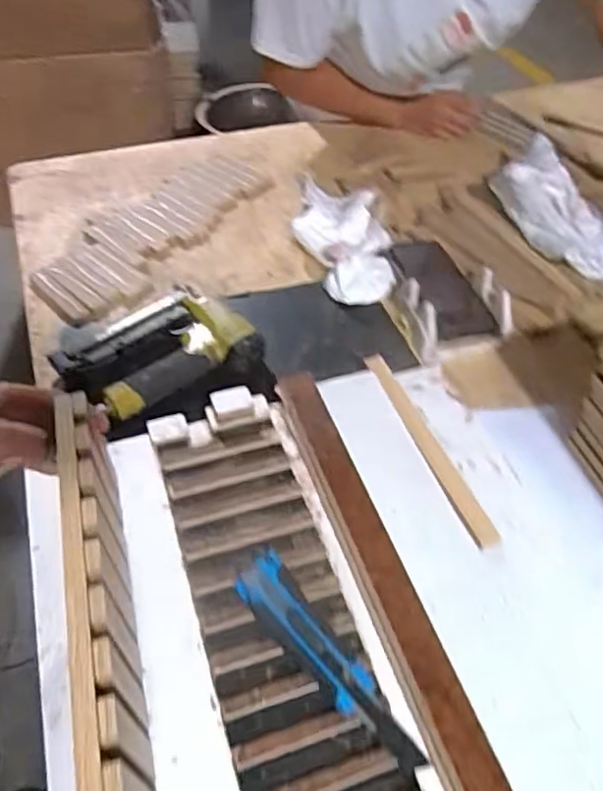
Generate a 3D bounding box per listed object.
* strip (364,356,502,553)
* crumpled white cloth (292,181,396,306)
[{"bbox_3d":[0.120,0.045,0.611,0.025,0.006,0.227,-14,55,-22],"label":"strip"},{"bbox_3d":[0.054,-0.223,0.832,0.126,0.063,0.247,3,49,1],"label":"crumpled white cloth"}]

